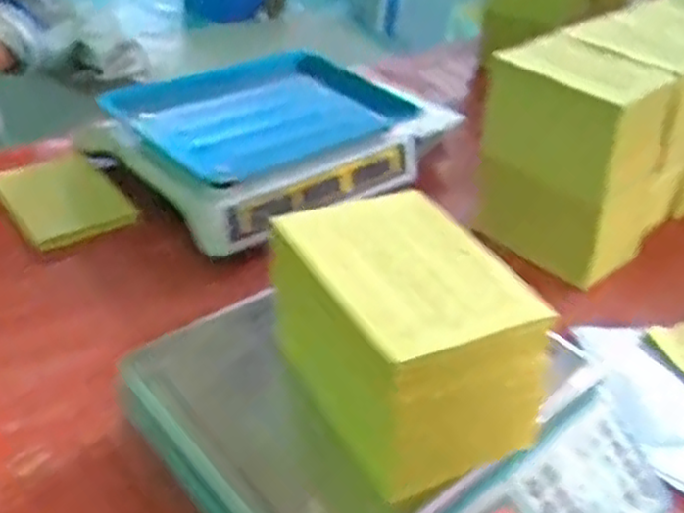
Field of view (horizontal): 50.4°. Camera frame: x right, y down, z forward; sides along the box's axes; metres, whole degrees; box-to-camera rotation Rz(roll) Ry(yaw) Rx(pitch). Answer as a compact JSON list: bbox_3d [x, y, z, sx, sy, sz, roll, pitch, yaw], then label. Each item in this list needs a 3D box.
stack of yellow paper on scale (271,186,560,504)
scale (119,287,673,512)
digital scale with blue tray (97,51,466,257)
[{"bbox_3d":[0.039,0.051,0.499,0.121,0.117,0.173,-19,44,-31],"label":"stack of yellow paper on scale"},{"bbox_3d":[0.051,0.139,0.528,0.304,0.090,0.291,-23,46,-35],"label":"scale"},{"bbox_3d":[-0.075,-0.139,0.882,0.349,0.100,0.227,-26,48,-37],"label":"digital scale with blue tray"}]

